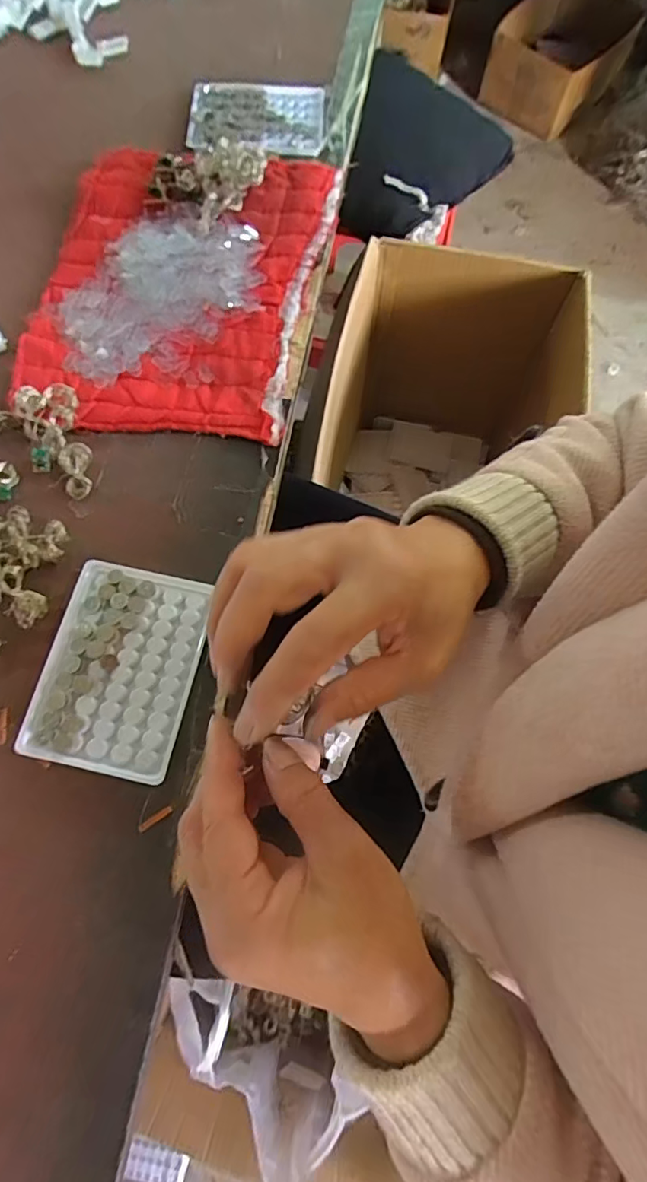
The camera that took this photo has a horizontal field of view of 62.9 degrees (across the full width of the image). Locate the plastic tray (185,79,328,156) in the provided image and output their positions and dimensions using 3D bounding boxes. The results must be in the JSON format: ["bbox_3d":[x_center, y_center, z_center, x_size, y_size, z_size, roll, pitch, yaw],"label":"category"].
[{"bbox_3d":[-0.066,-0.467,0.522,0.132,0.014,0.108,-1,72,-2],"label":"plastic tray"}]

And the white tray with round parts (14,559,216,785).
[{"bbox_3d":[-0.132,0.049,0.347,0.094,0.014,0.129,12,72,2],"label":"white tray with round parts"}]

